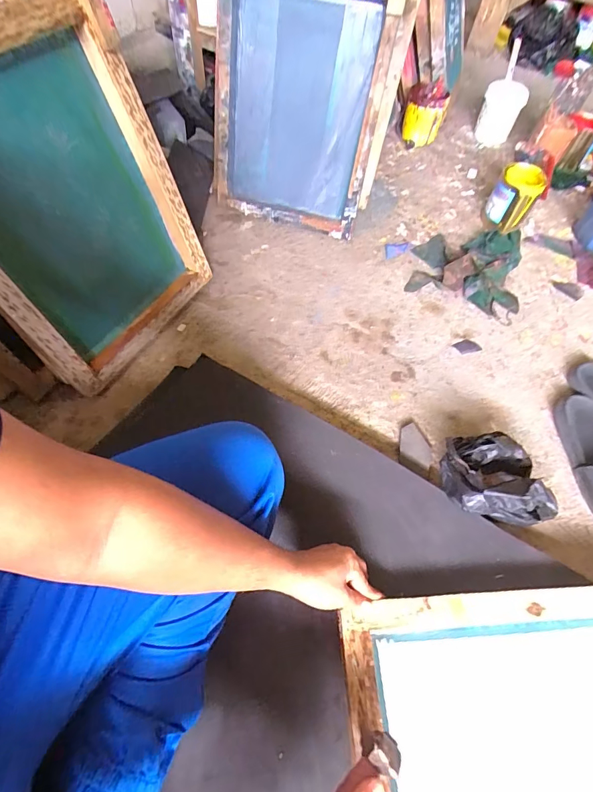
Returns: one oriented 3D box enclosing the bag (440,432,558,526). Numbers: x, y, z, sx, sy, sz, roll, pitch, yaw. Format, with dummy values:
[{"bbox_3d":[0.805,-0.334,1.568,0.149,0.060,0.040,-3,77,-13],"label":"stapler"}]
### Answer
[{"bbox_3d":[0.315,0.132,0.643,0.162,0.110,0.129,11,58,3],"label":"bag"}]

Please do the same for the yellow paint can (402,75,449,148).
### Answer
[{"bbox_3d":[0.393,-0.860,1.242,0.122,0.141,0.137,11,58,3],"label":"yellow paint can"}]

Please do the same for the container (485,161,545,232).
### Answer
[{"bbox_3d":[0.542,-0.492,1.008,0.103,0.121,0.087,36,63,17],"label":"container"}]

